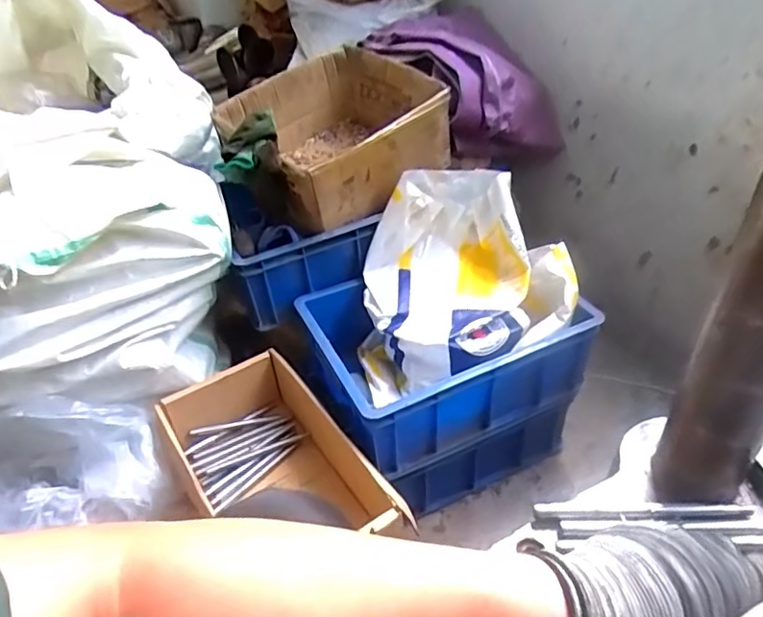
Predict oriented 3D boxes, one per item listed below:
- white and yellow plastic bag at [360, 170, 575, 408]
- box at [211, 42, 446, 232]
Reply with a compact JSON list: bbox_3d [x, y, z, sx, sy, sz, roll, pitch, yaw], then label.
[{"bbox_3d":[0.125,-0.042,0.947,0.321,0.243,0.281,-6,39,-3],"label":"white and yellow plastic bag"},{"bbox_3d":[-0.076,-0.298,1.012,0.310,0.165,0.309,-30,46,-29],"label":"box"}]

